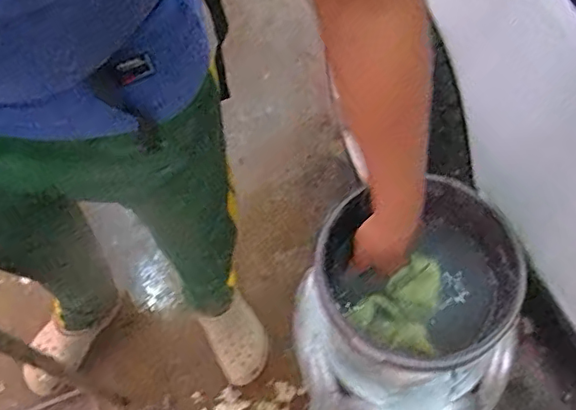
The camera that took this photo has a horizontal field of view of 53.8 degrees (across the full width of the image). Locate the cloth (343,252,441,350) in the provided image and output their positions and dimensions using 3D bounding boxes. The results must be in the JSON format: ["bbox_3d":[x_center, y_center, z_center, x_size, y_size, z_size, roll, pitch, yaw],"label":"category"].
[{"bbox_3d":[0.129,0.114,0.689,0.097,0.029,0.115,10,62,9],"label":"cloth"}]

